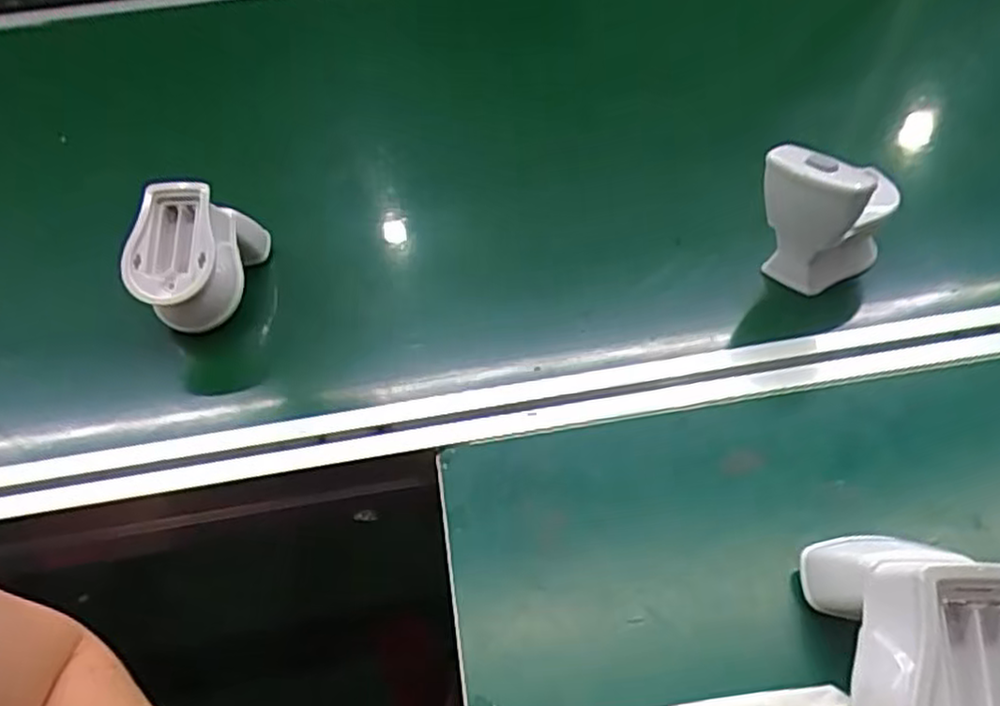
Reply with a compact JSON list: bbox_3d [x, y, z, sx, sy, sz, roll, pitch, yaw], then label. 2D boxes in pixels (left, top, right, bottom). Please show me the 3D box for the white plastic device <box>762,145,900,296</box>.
[{"bbox_3d":[0.227,-0.099,0.492,0.087,0.093,0.061,-23,48,-22],"label":"white plastic device"}]

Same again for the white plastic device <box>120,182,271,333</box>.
[{"bbox_3d":[-0.219,-0.077,0.506,0.056,0.086,0.105,9,44,10],"label":"white plastic device"}]

